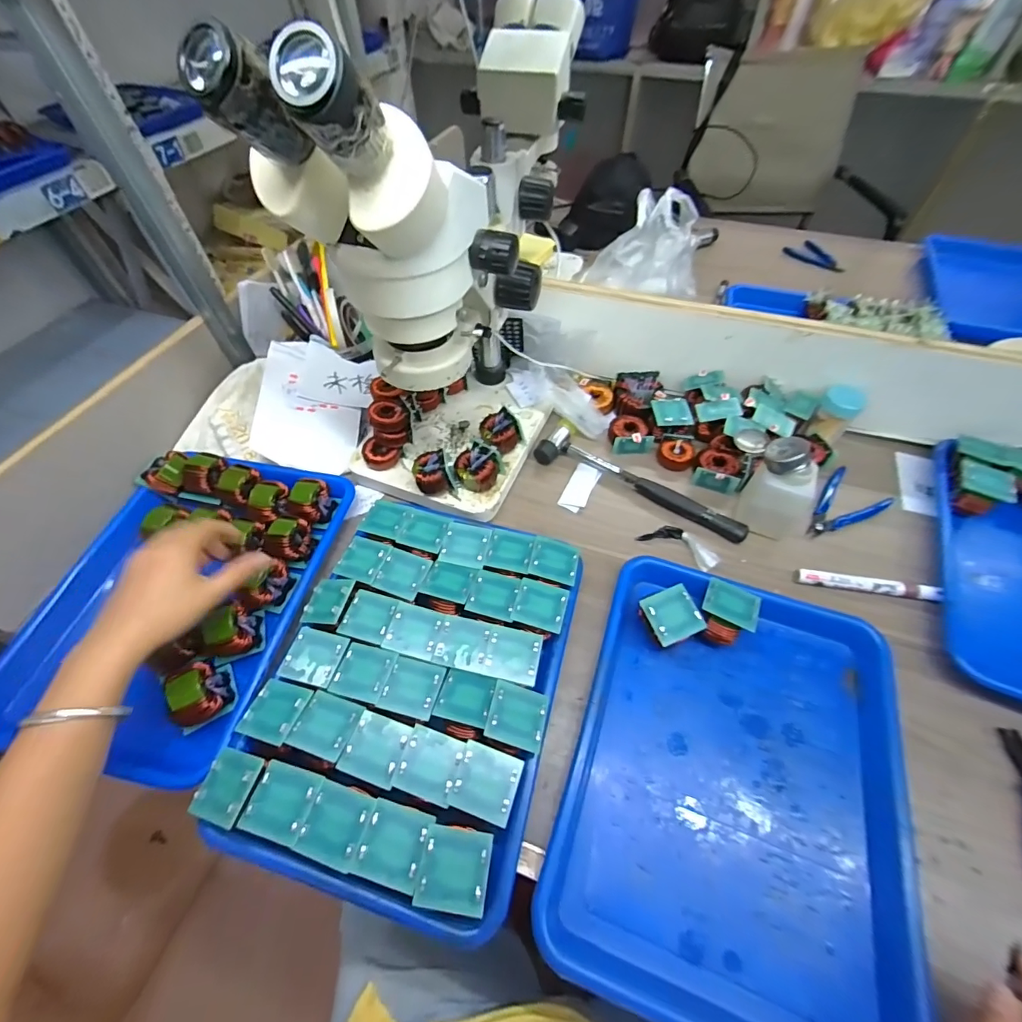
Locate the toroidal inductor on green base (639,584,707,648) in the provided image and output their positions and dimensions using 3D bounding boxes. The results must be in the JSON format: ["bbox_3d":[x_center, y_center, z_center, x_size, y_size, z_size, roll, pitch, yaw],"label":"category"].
[{"bbox_3d":[0.147,0.105,0.421,0.046,0.046,0.045,-18,56,-11],"label":"toroidal inductor on green base"}]

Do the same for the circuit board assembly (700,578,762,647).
[{"bbox_3d":[0.203,0.098,0.427,0.046,0.044,0.047,20,57,14],"label":"circuit board assembly"}]

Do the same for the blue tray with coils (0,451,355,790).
[{"bbox_3d":[-0.327,0.073,0.449,0.242,0.051,0.324,7,55,6],"label":"blue tray with coils"}]

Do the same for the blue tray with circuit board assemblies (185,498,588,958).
[{"bbox_3d":[-0.082,0.142,0.393,0.239,0.043,0.304,13,56,10],"label":"blue tray with circuit board assemblies"}]

